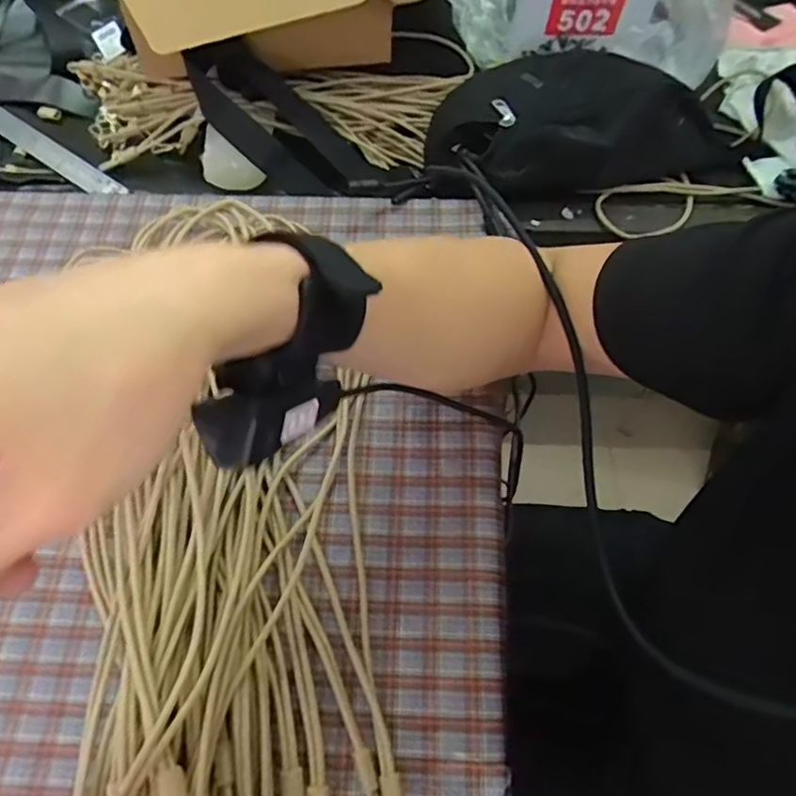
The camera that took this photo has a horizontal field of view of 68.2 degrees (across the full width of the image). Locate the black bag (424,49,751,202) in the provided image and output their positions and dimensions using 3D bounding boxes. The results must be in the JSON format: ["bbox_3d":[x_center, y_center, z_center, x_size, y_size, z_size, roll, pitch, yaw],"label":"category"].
[{"bbox_3d":[0.178,-0.276,0.563,0.301,0.061,0.148,-8,64,-3],"label":"black bag"}]

